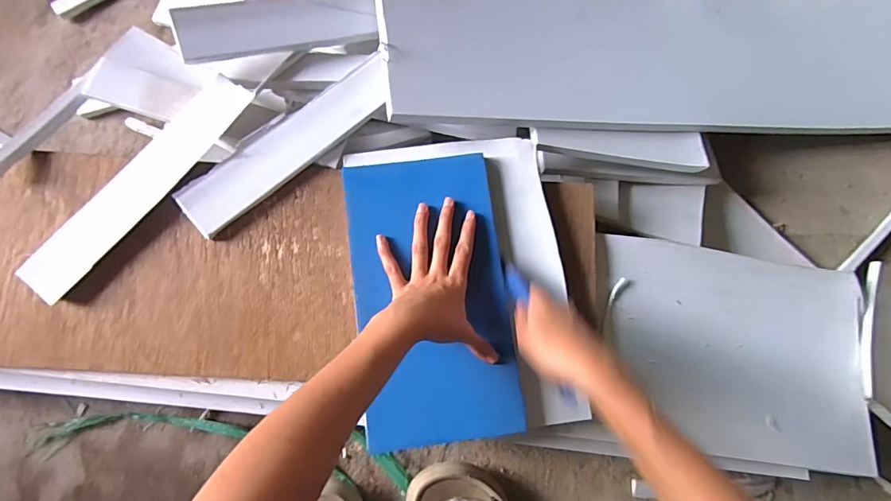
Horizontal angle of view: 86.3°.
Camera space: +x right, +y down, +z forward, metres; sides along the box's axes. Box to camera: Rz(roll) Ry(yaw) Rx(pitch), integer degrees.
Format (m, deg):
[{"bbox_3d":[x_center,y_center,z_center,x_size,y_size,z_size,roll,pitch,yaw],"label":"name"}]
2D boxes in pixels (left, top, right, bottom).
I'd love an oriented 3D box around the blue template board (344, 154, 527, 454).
[{"bbox_3d":[-0.014,0.044,0.476,0.151,0.011,0.284,-7,79,-3],"label":"blue template board"}]

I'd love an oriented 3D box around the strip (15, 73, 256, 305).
[{"bbox_3d":[-0.316,-0.069,0.494,0.057,0.009,0.285,39,82,6],"label":"strip"}]

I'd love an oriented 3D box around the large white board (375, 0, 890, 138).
[{"bbox_3d":[0.442,-0.264,0.612,1.045,0.057,0.222,-3,76,-7],"label":"large white board"}]

